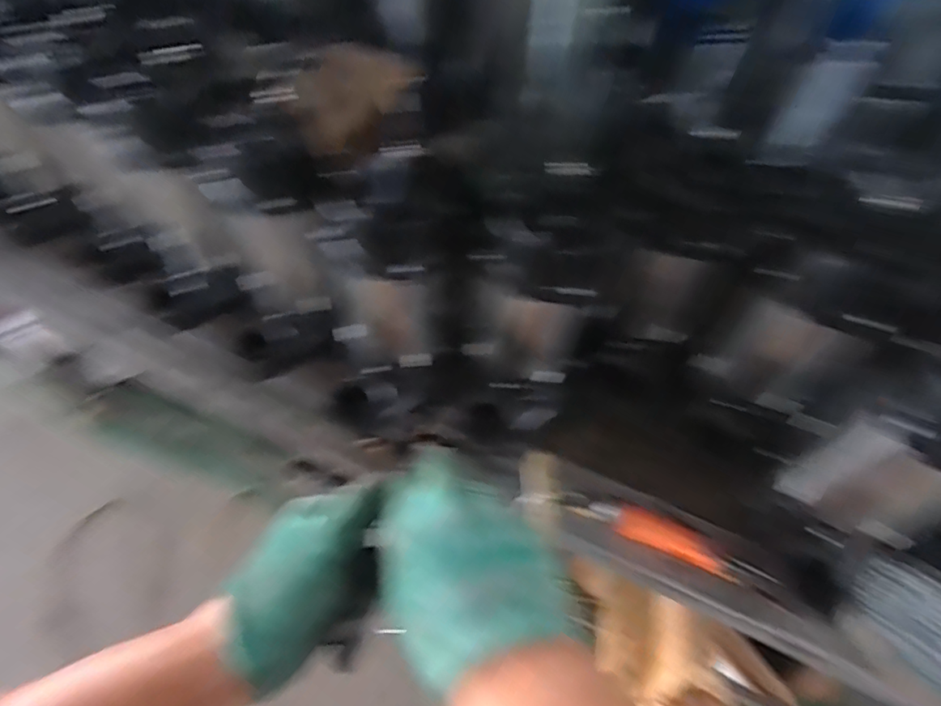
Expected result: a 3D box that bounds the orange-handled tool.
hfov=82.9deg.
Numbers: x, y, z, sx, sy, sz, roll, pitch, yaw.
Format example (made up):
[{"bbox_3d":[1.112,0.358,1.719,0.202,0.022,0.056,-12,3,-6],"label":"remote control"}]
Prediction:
[{"bbox_3d":[0.223,0.219,0.663,0.205,0.026,0.044,22,59,10],"label":"orange-handled tool"}]

